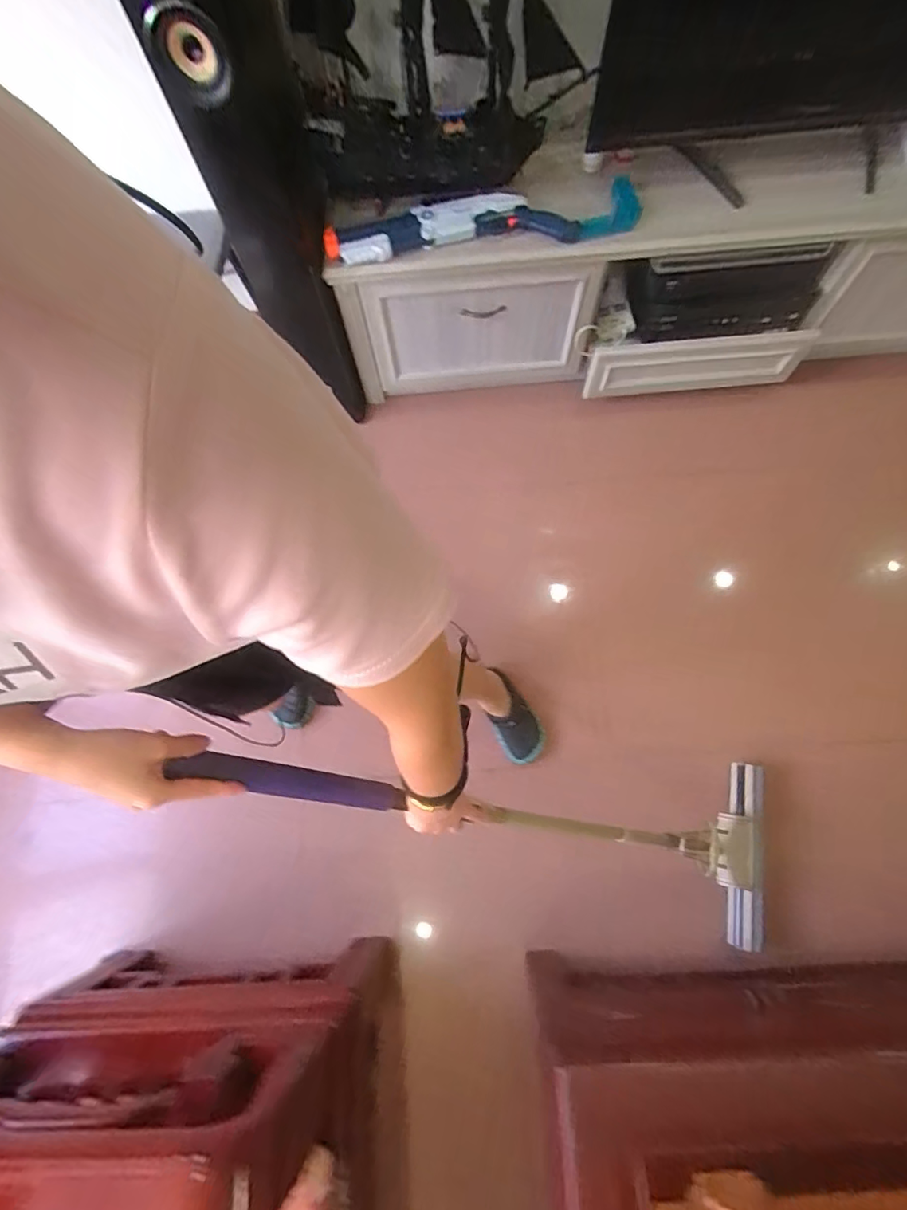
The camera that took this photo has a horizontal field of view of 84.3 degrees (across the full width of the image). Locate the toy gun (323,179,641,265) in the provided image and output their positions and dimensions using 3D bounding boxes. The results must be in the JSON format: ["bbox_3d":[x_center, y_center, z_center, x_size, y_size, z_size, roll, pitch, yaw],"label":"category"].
[{"bbox_3d":[0.069,-0.848,1.109,0.701,0.073,0.123,-9,72,0],"label":"toy gun"}]

